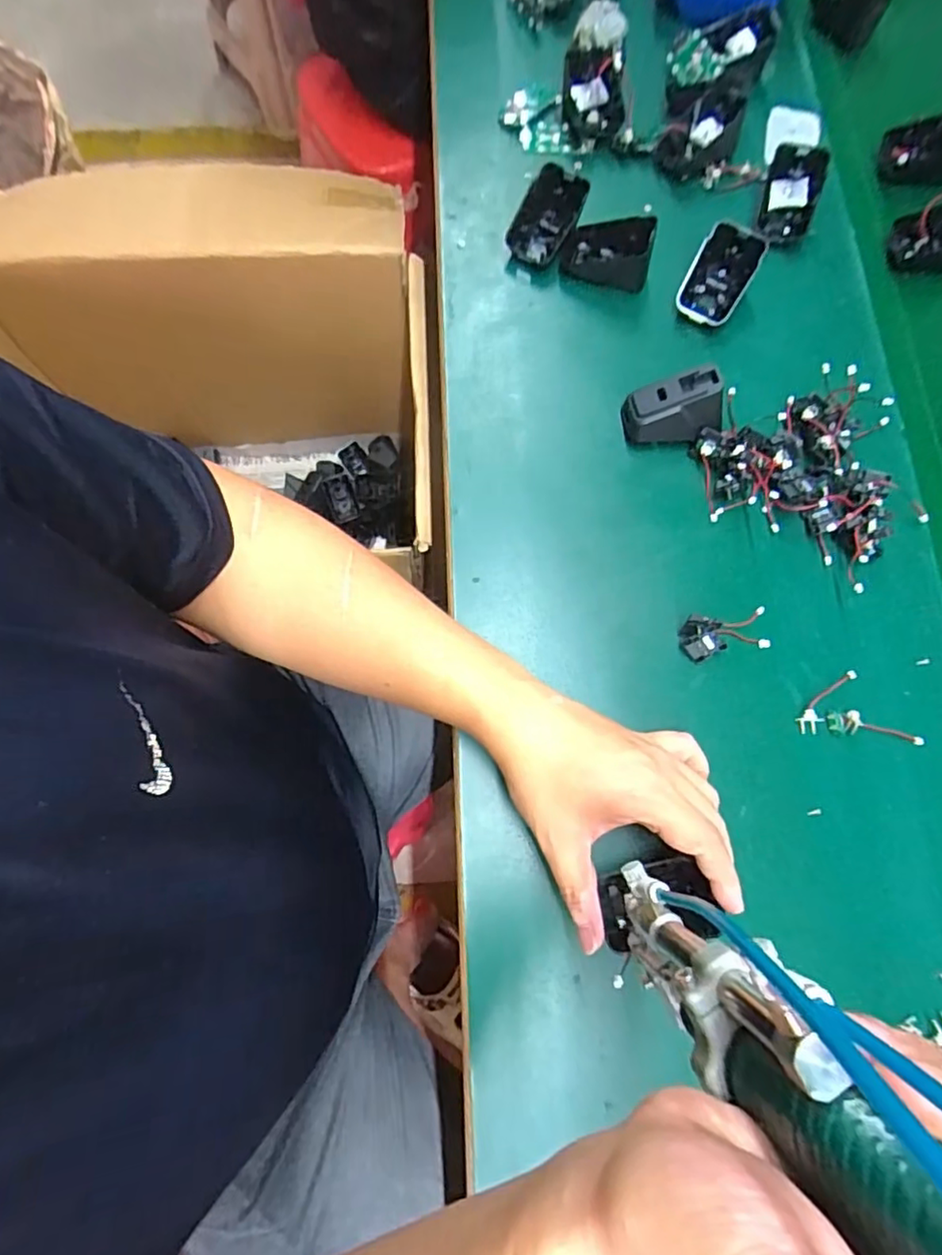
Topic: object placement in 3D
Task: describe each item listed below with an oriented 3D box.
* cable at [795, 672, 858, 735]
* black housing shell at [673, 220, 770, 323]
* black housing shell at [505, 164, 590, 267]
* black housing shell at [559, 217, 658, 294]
[{"bbox_3d":[0.235,0.047,0.396,0.015,0.010,0.054,44,79,11],"label":"cable"},{"bbox_3d":[0.192,-0.273,0.468,0.046,0.026,0.066,24,119,-3],"label":"black housing shell"},{"bbox_3d":[0.061,-0.333,0.490,0.050,0.013,0.070,29,109,11],"label":"black housing shell"},{"bbox_3d":[0.110,-0.302,0.480,0.070,0.040,0.041,22,76,6],"label":"black housing shell"}]

